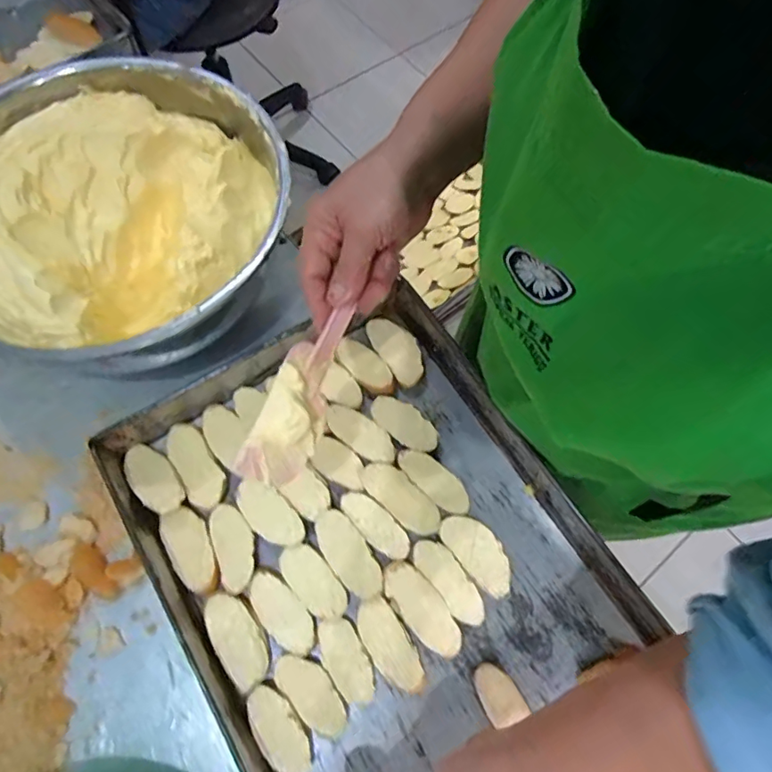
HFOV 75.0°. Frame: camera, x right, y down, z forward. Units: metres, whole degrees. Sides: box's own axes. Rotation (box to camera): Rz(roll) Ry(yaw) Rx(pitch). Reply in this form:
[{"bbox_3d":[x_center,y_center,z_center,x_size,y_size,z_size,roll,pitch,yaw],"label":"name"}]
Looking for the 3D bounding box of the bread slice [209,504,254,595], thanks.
[{"bbox_3d":[-0.149,0.157,0.493,0.036,0.008,0.082,-17,70,-9],"label":"bread slice"}]

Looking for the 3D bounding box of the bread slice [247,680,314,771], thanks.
[{"bbox_3d":[-0.095,0.302,0.441,0.042,0.006,0.076,-41,76,-16],"label":"bread slice"}]

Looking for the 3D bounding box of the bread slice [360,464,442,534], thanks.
[{"bbox_3d":[0.015,0.115,0.518,0.092,0.006,0.039,42,72,13],"label":"bread slice"}]

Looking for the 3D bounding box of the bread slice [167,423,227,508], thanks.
[{"bbox_3d":[-0.199,0.082,0.524,0.039,0.012,0.094,-31,73,-14],"label":"bread slice"}]

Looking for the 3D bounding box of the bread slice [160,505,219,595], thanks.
[{"bbox_3d":[-0.191,0.160,0.490,0.039,0.013,0.085,-20,71,-10],"label":"bread slice"}]

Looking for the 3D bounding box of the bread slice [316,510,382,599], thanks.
[{"bbox_3d":[-0.036,0.164,0.493,0.039,0.010,0.088,-35,74,-15],"label":"bread slice"}]

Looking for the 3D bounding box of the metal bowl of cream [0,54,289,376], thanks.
[{"bbox_3d":[-0.285,-0.175,0.550,0.348,0.132,0.354,1,68,-2],"label":"metal bowl of cream"}]

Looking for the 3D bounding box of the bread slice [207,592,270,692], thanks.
[{"bbox_3d":[-0.138,0.234,0.468,0.045,0.007,0.085,-29,73,-13],"label":"bread slice"}]

